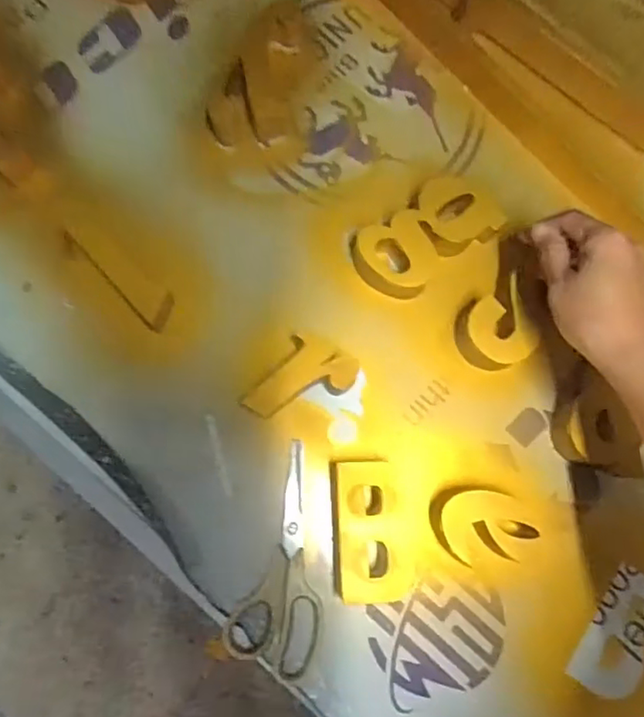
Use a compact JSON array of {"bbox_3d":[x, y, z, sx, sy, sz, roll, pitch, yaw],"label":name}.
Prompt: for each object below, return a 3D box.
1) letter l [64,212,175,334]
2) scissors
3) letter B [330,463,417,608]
[{"bbox_3d":[-0.179,-0.079,0.538,0.033,0.008,0.123,-43,87,-9],"label":"letter l"},{"bbox_3d":[-0.025,0.166,0.507,0.075,0.011,0.180,15,81,-2],"label":"scissors"},{"bbox_3d":[0.042,0.141,0.500,0.067,0.040,0.110,-2,82,-5],"label":"letter B"}]

